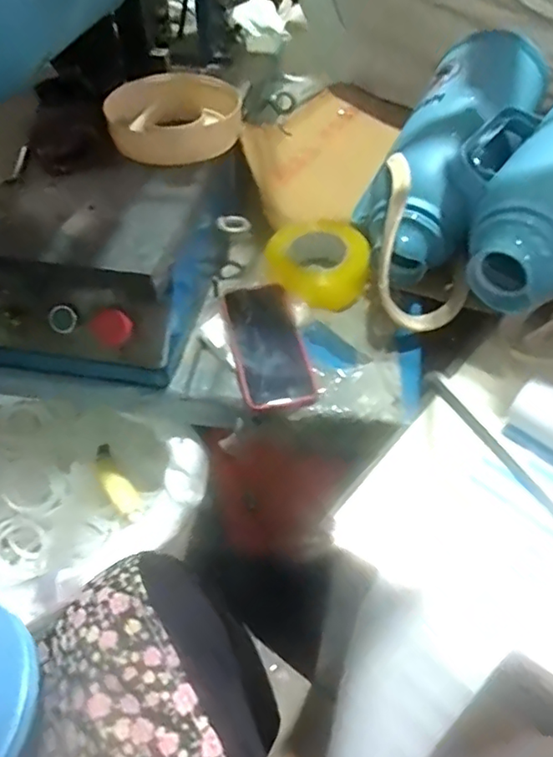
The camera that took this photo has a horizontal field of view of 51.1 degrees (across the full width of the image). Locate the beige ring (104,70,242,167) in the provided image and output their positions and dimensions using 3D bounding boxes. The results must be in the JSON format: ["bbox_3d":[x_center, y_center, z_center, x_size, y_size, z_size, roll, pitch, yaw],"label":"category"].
[{"bbox_3d":[-0.119,-0.312,0.702,0.162,0.049,0.130,-13,49,-12],"label":"beige ring"}]

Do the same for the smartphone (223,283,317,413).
[{"bbox_3d":[-0.010,-0.038,0.673,0.080,0.012,0.166,-8,60,-11],"label":"smartphone"}]

